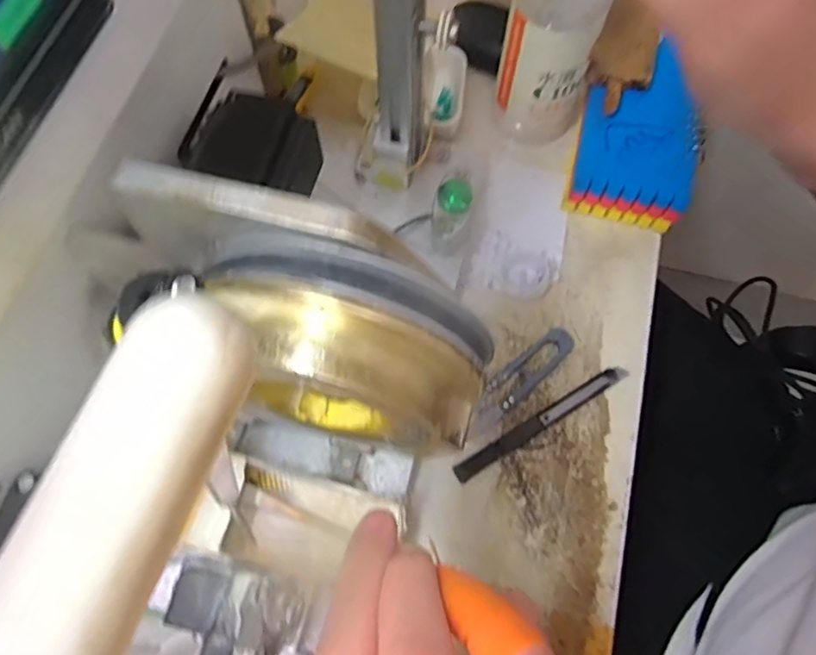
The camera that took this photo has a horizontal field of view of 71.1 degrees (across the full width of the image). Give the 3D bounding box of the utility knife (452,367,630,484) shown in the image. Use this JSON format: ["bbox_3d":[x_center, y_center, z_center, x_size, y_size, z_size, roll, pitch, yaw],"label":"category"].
[{"bbox_3d":[0.085,0.059,0.362,0.128,0.007,0.011,-30,70,-12],"label":"utility knife"}]

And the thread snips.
[{"bbox_3d":[0.073,0.032,0.372,0.091,0.008,0.022,-40,73,-16],"label":"thread snips"}]

